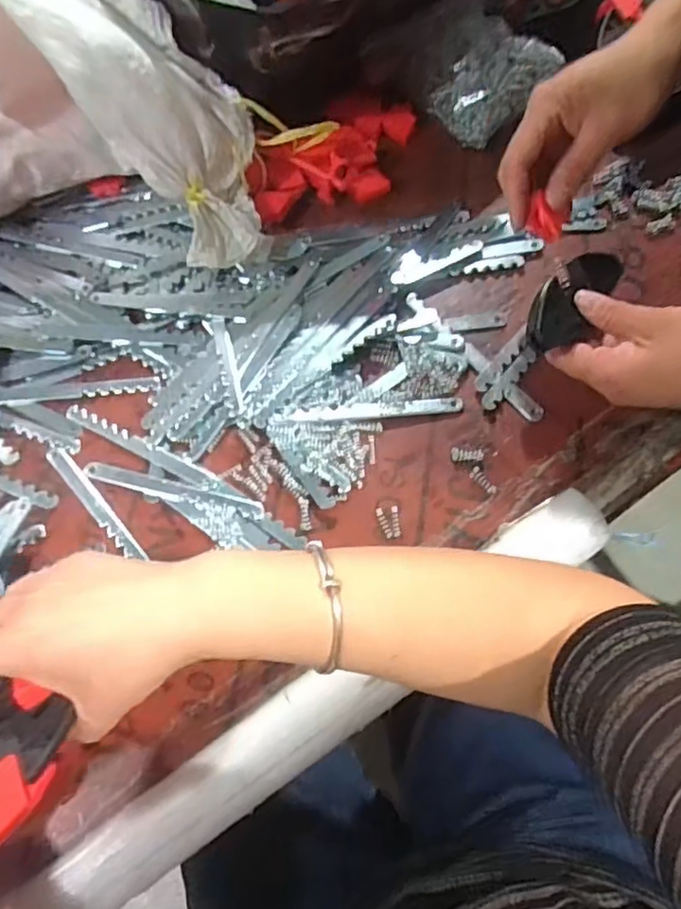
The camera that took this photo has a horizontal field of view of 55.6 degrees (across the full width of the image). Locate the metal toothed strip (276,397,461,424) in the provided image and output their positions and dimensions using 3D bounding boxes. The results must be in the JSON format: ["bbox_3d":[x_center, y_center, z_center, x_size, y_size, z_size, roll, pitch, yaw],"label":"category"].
[{"bbox_3d":[0.021,-0.034,0.496,0.142,0.004,0.014,-5,66,4],"label":"metal toothed strip"}]

